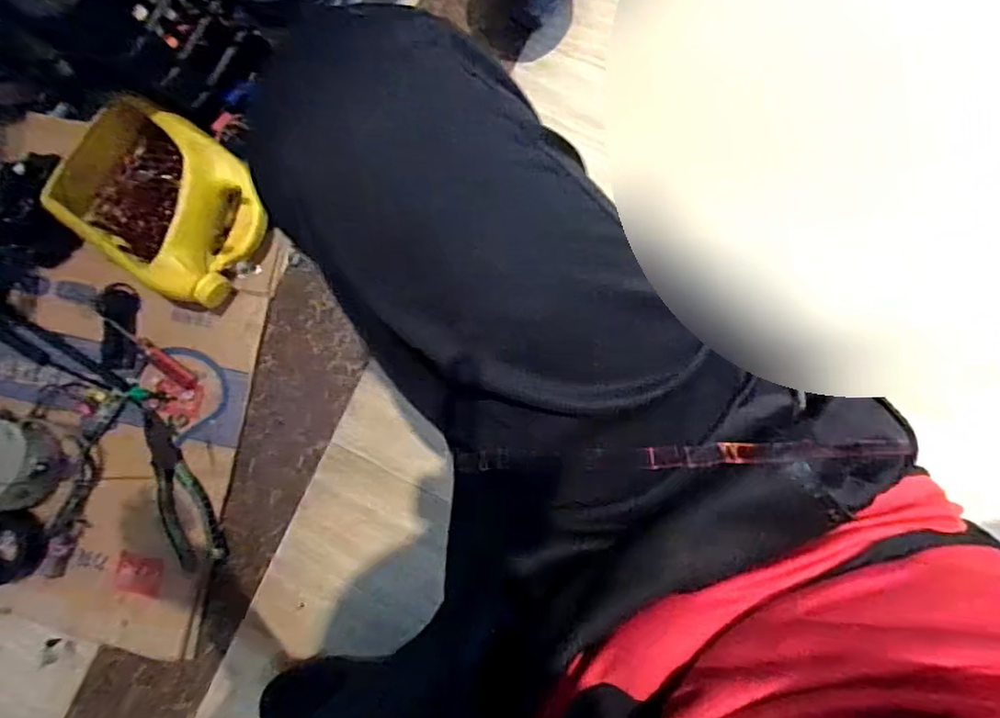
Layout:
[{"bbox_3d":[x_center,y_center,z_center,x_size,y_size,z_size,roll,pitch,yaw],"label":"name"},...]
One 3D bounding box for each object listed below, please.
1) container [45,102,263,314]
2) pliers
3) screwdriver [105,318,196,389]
[{"bbox_3d":[-0.421,-0.201,0.795,0.247,0.114,0.187,34,91,6],"label":"container"},{"bbox_3d":[-0.391,0.153,0.765,0.063,0.022,0.203,-21,85,4],"label":"pliers"},{"bbox_3d":[-0.448,-0.013,0.793,0.144,0.021,0.024,37,91,6],"label":"screwdriver"}]

